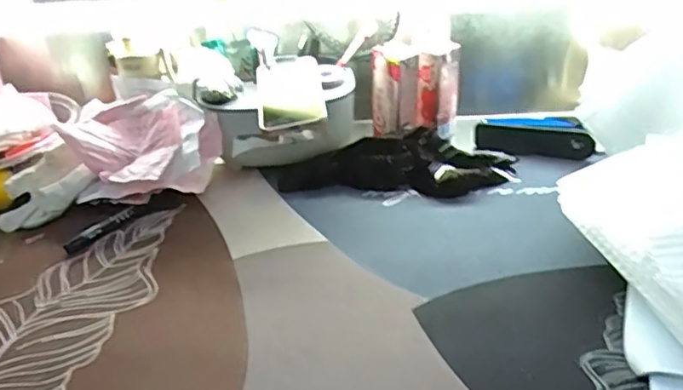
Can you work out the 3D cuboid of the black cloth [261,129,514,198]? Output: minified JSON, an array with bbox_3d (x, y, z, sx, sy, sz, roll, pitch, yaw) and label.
[{"bbox_3d":[0.068,-0.043,0.796,0.318,0.044,0.098,-2,34,3],"label":"black cloth"}]

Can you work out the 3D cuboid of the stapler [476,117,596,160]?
[{"bbox_3d":[0.263,-0.084,0.838,0.148,0.029,0.078,1,34,7],"label":"stapler"}]

